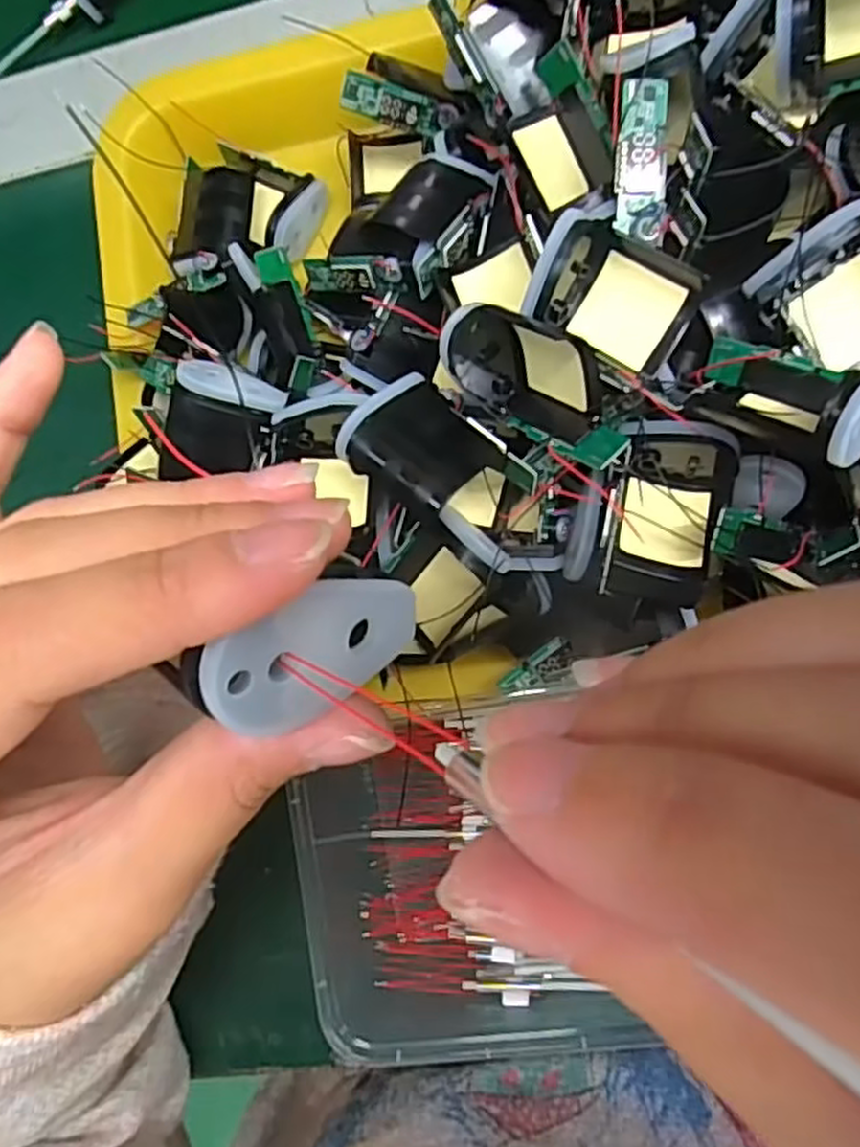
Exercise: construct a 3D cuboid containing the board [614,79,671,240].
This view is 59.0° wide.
[{"bbox_3d":[0.060,-0.116,0.215,0.014,0.005,0.041,1,100,9],"label":"board"}]

